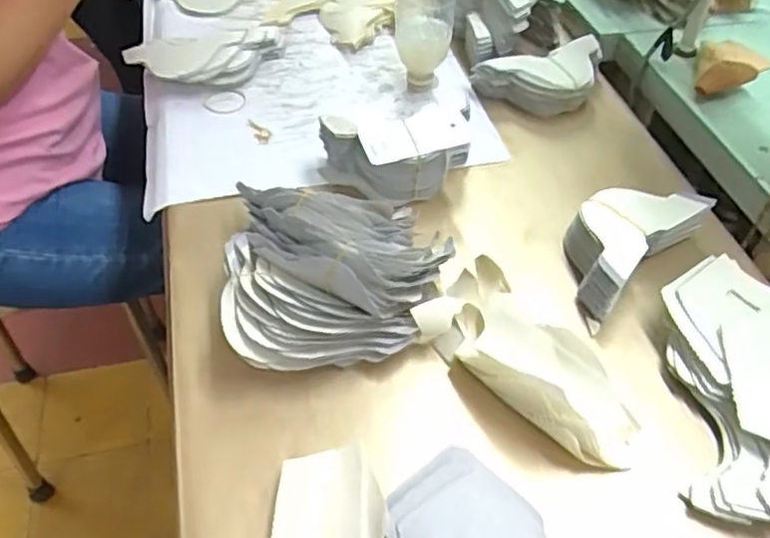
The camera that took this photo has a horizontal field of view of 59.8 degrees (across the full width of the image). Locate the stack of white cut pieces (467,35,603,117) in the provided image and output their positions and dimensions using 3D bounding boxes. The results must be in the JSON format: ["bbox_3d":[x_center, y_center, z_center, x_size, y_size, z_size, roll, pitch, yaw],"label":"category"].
[{"bbox_3d":[0.180,-0.234,0.802,0.140,0.057,0.102,14,49,10],"label":"stack of white cut pieces"}]

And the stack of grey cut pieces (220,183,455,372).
[{"bbox_3d":[-0.040,-0.006,0.562,0.188,0.084,0.175,1,46,-1],"label":"stack of grey cut pieces"}]

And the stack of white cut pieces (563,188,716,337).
[{"bbox_3d":[0.214,-0.029,0.612,0.157,0.056,0.084,-32,55,-28],"label":"stack of white cut pieces"}]

